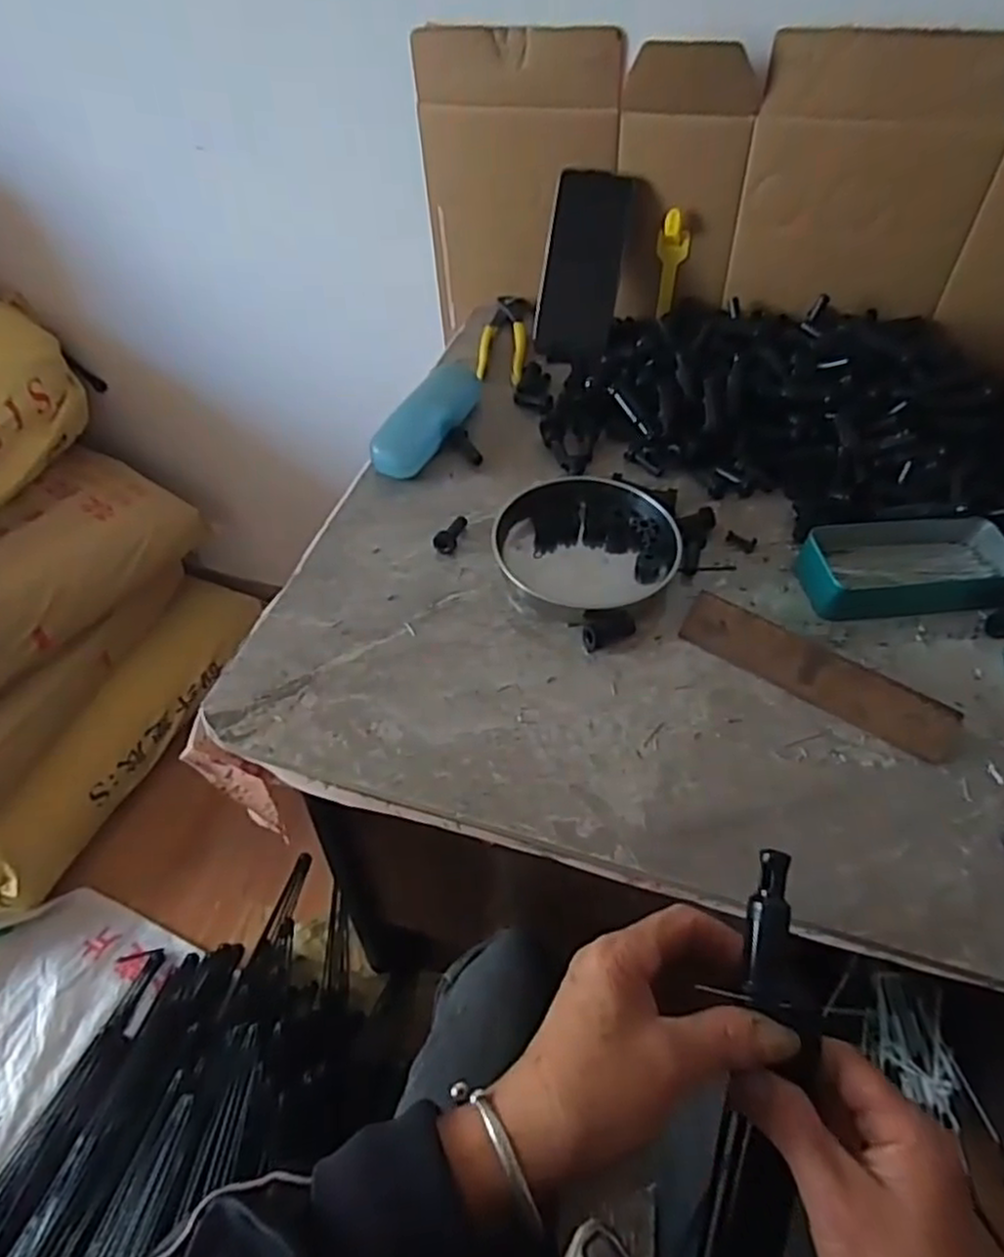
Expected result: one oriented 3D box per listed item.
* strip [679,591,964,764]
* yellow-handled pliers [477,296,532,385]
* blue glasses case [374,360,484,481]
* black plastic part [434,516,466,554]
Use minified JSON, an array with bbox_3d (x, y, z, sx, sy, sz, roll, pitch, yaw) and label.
[{"bbox_3d":[0.209,0.031,0.477,0.179,0.007,0.037,30,101,19],"label":"strip"},{"bbox_3d":[0.003,-0.308,0.755,0.048,0.018,0.171,5,51,2],"label":"yellow-handled pliers"},{"bbox_3d":[-0.062,-0.192,0.636,0.043,0.032,0.154,21,53,14],"label":"blue glasses case"},{"bbox_3d":[-0.040,-0.075,0.565,0.018,0.013,0.042,18,40,10],"label":"black plastic part"}]

